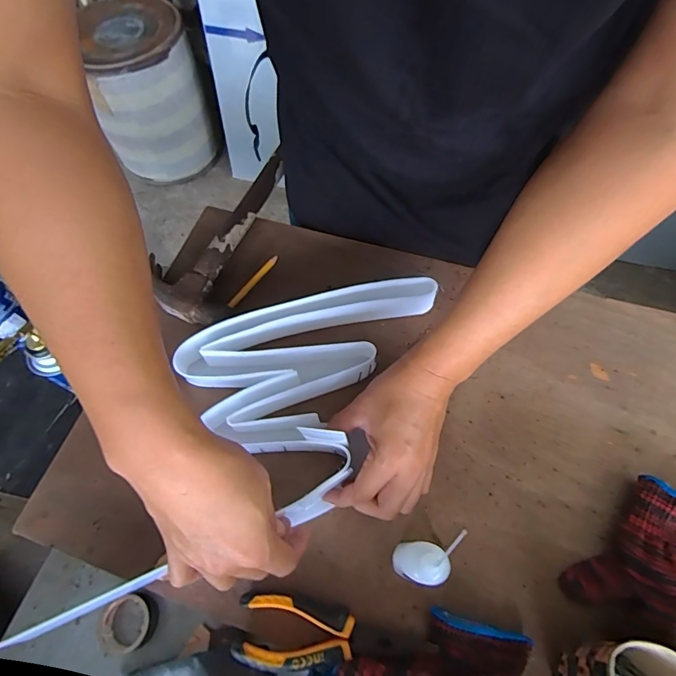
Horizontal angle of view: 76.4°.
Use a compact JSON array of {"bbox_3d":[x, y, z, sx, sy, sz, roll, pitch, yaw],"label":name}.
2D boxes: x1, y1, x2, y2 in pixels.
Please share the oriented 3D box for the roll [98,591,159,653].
[{"bbox_3d":[-0.182,0.248,0.374,0.043,0.021,0.043,-13,62,-5],"label":"roll"}]

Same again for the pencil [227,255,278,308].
[{"bbox_3d":[-0.100,-0.067,0.509,0.007,0.014,0.082,35,68,19],"label":"pencil"}]

